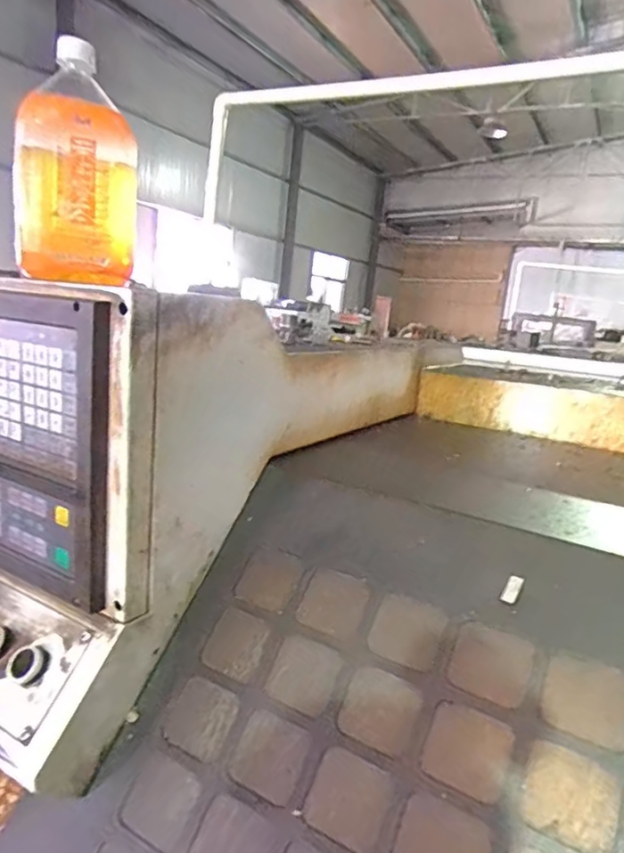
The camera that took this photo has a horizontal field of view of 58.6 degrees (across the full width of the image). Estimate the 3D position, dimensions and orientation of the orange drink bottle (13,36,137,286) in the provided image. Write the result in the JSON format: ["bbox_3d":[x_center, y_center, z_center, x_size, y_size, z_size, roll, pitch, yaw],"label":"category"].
[{"bbox_3d":[-0.200,-0.230,0.485,0.089,0.192,0.081,4,10,-14],"label":"orange drink bottle"}]

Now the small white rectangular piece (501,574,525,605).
[{"bbox_3d":[0.165,0.134,0.455,0.011,0.023,0.004,24,-10,30],"label":"small white rectangular piece"}]

